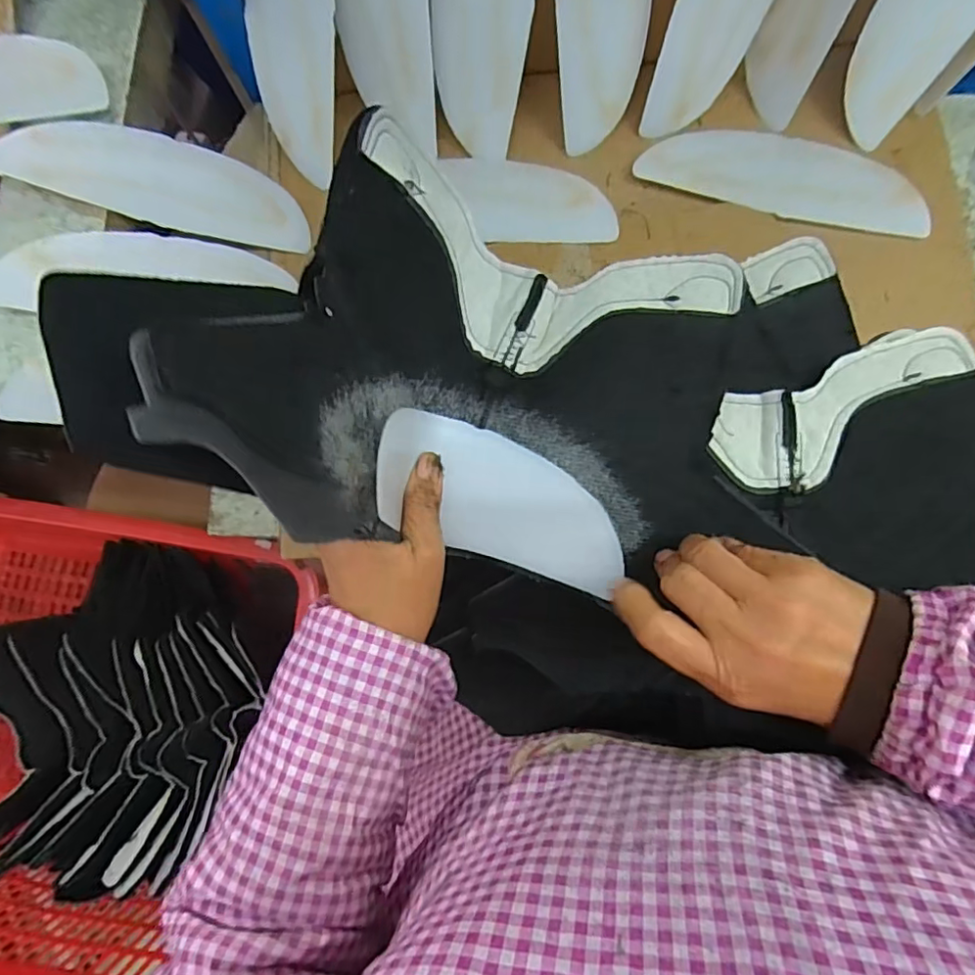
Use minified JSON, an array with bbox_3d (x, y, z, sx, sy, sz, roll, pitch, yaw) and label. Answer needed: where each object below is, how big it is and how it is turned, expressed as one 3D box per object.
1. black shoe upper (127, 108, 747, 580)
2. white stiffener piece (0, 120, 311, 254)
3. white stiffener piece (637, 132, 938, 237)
[{"bbox_3d":[0.014,-0.058,0.267,0.216,0.171,0.186,13,82,5],"label":"black shoe upper"},{"bbox_3d":[-0.249,-0.237,0.452,0.211,0.008,0.066,8,87,-21],"label":"white stiffener piece"},{"bbox_3d":[0.230,-0.242,0.450,0.214,0.010,0.068,18,83,6],"label":"white stiffener piece"}]

